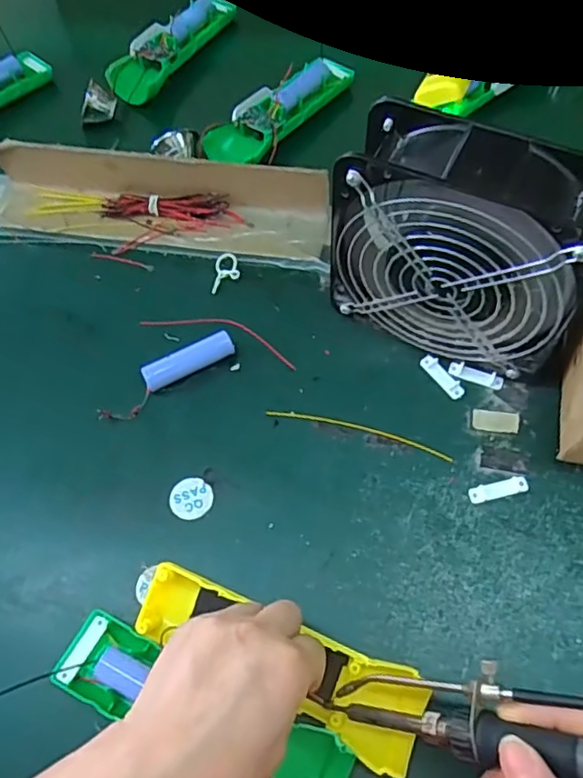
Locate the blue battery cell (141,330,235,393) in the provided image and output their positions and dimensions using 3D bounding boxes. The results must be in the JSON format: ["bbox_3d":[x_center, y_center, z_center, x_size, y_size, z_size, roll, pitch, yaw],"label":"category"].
[{"bbox_3d":[-0.072,-0.019,0.424,0.065,0.019,0.016,-26,64,-10],"label":"blue battery cell"}]

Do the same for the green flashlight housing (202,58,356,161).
[{"bbox_3d":[-0.008,-0.255,0.544,0.054,0.024,0.160,33,69,18],"label":"green flashlight housing"}]

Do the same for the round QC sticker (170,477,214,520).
[{"bbox_3d":[-0.065,0.071,0.388,0.026,0.004,0.027,1,67,-3],"label":"round QC sticker"}]

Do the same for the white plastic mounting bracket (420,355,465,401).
[{"bbox_3d":[0.106,-0.009,0.418,0.013,0.004,0.038,-34,66,-14],"label":"white plastic mounting bracket"}]

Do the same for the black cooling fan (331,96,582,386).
[{"bbox_3d":[0.109,-0.081,0.375,0.160,0.153,0.062,24,66,15],"label":"black cooling fan"}]

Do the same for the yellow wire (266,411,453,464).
[{"bbox_3d":[0.045,0.028,0.404,0.127,0.004,0.009,14,64,10],"label":"yellow wire"}]

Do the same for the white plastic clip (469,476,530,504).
[{"bbox_3d":[0.131,0.063,0.378,0.038,0.004,0.010,-12,62,-3],"label":"white plastic clip"}]

